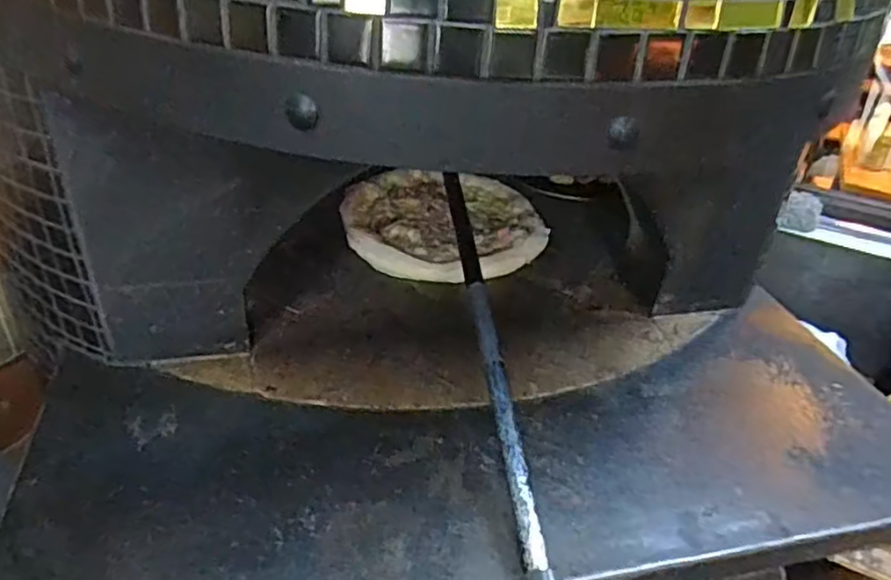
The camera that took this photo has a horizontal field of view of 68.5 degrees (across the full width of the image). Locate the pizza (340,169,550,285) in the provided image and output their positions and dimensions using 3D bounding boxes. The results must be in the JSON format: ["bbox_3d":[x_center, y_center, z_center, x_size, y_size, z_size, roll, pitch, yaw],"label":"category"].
[{"bbox_3d":[0.000,-0.095,0.909,0.271,0.026,0.292,-3,34,-12],"label":"pizza"}]

